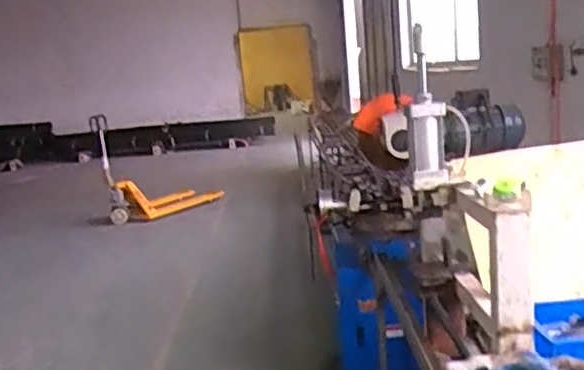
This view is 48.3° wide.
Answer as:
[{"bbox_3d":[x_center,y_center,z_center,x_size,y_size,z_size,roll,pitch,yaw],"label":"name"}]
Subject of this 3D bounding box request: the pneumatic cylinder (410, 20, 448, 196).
[{"bbox_3d":[0.347,-0.181,1.666,0.090,0.370,0.079,-2,11,19],"label":"pneumatic cylinder"}]

